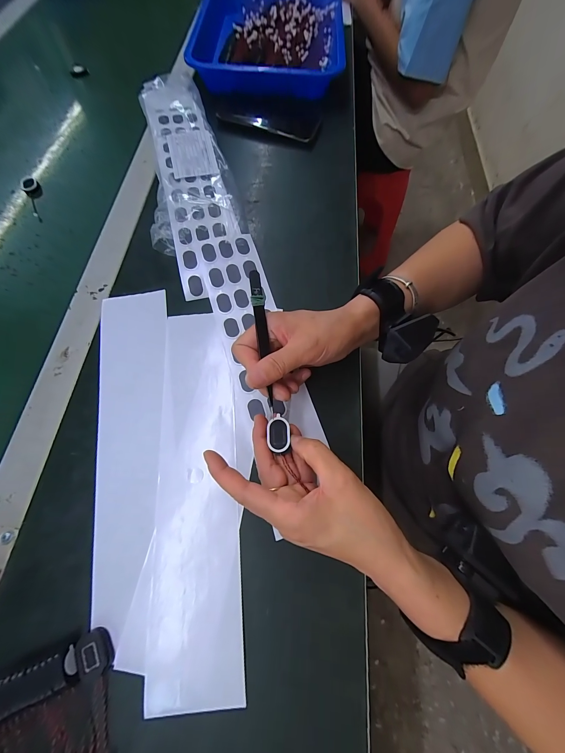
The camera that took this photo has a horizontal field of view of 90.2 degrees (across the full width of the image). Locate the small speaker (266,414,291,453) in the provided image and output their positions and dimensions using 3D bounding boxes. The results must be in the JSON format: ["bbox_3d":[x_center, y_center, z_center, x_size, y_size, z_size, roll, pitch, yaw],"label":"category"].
[{"bbox_3d":[-0.003,0.051,0.246,0.018,0.007,0.032,-4,68,-3],"label":"small speaker"}]

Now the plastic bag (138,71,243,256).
[{"bbox_3d":[-0.143,-0.337,0.420,0.114,0.032,0.369,-12,68,-6],"label":"plastic bag"}]

